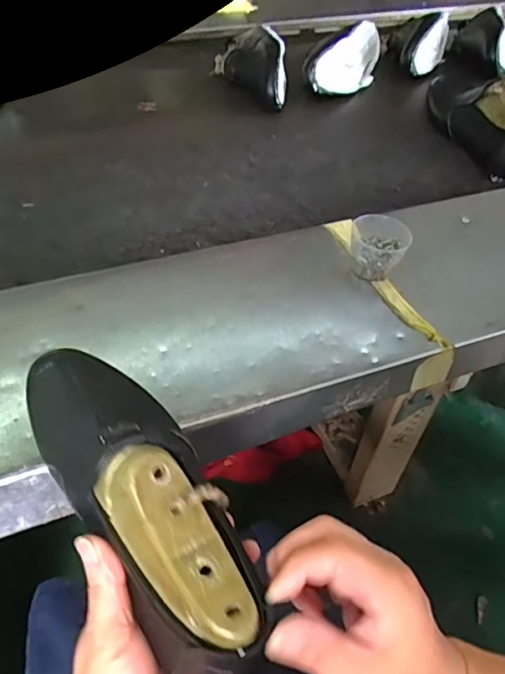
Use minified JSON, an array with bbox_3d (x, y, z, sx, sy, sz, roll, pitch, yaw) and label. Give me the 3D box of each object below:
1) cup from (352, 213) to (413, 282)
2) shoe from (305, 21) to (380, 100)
[{"bbox_3d":[0.134,-0.095,0.580,0.064,0.054,0.052,20,50,13],"label":"cup"},{"bbox_3d":[0.171,-0.511,0.999,0.098,0.083,0.255,16,49,11],"label":"shoe"}]

